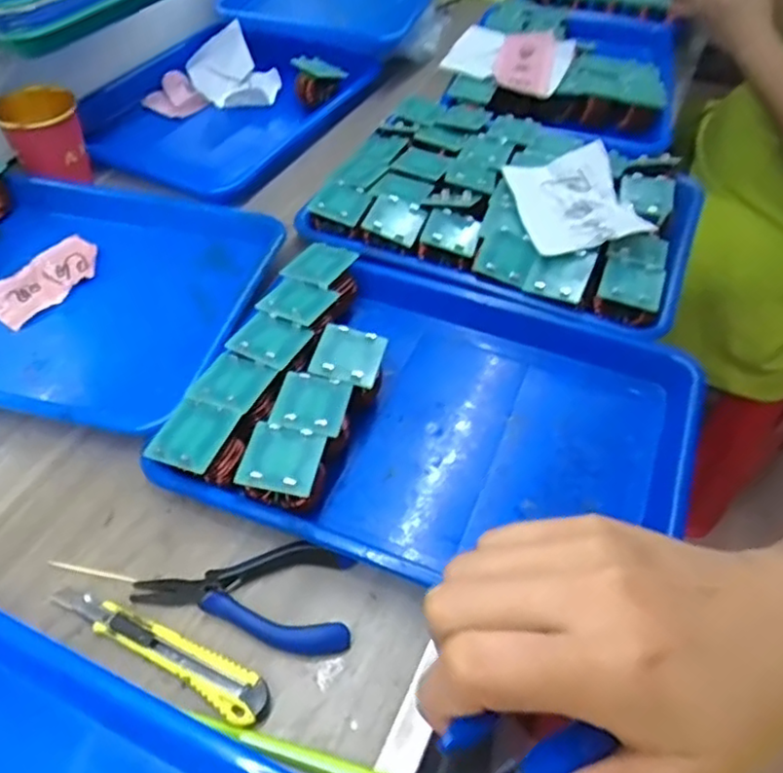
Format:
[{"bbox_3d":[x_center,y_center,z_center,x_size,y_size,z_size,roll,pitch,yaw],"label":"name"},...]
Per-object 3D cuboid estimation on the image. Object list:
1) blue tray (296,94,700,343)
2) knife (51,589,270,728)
[{"bbox_3d":[0.116,-0.183,0.605,0.317,0.047,0.288,20,52,15],"label":"blue tray"},{"bbox_3d":[-0.127,0.139,0.361,0.139,0.009,0.024,24,53,17],"label":"knife"}]

